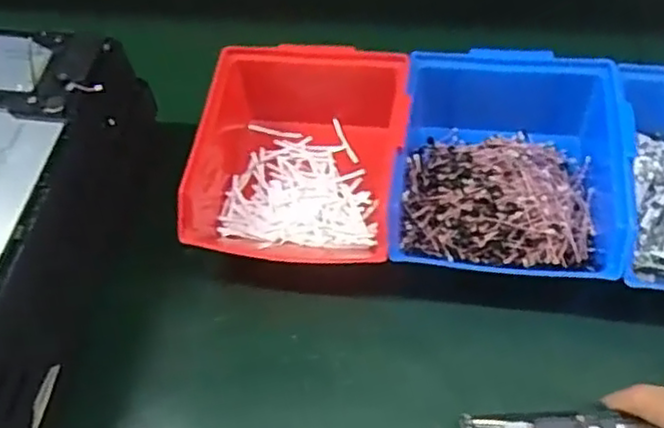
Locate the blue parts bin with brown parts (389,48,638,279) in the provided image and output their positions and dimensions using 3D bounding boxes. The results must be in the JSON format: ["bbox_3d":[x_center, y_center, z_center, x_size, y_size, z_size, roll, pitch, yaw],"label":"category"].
[{"bbox_3d":[0.104,-0.023,0.408,0.122,0.080,0.140,6,55,9],"label":"blue parts bin with brown parts"}]

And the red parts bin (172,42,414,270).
[{"bbox_3d":[-0.022,-0.037,0.428,0.131,0.076,0.152,4,55,8],"label":"red parts bin"}]

